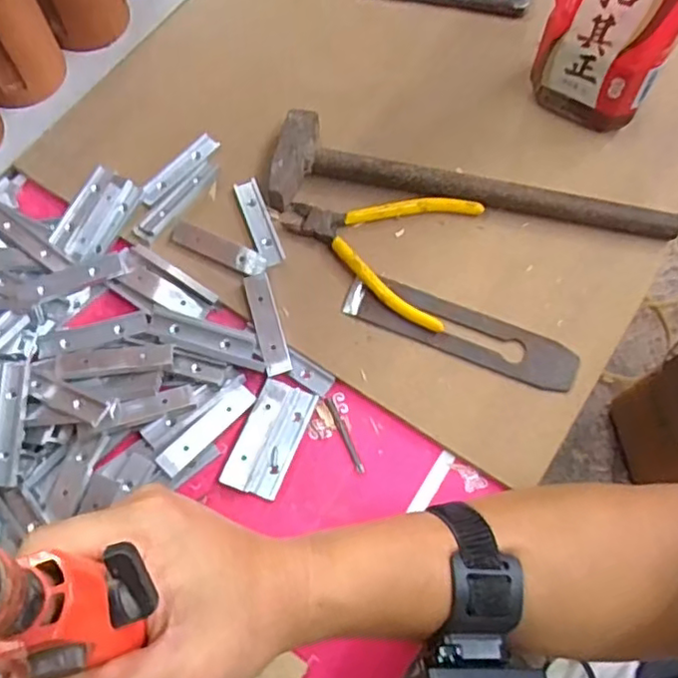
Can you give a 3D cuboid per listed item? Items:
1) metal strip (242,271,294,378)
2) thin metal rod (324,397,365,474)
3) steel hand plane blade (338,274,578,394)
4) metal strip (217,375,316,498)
[{"bbox_3d":[-0.053,-0.011,0.487,0.019,0.010,0.076,-15,70,-6],"label":"metal strip"},{"bbox_3d":[0.004,0.067,0.465,0.006,0.004,0.057,-23,72,-9],"label":"thin metal rod"},{"bbox_3d":[0.089,-0.006,0.486,0.173,0.005,0.039,22,75,11],"label":"steel hand plane blade"},{"bbox_3d":[-0.048,0.069,0.461,0.039,0.008,0.080,21,71,7],"label":"metal strip"}]

